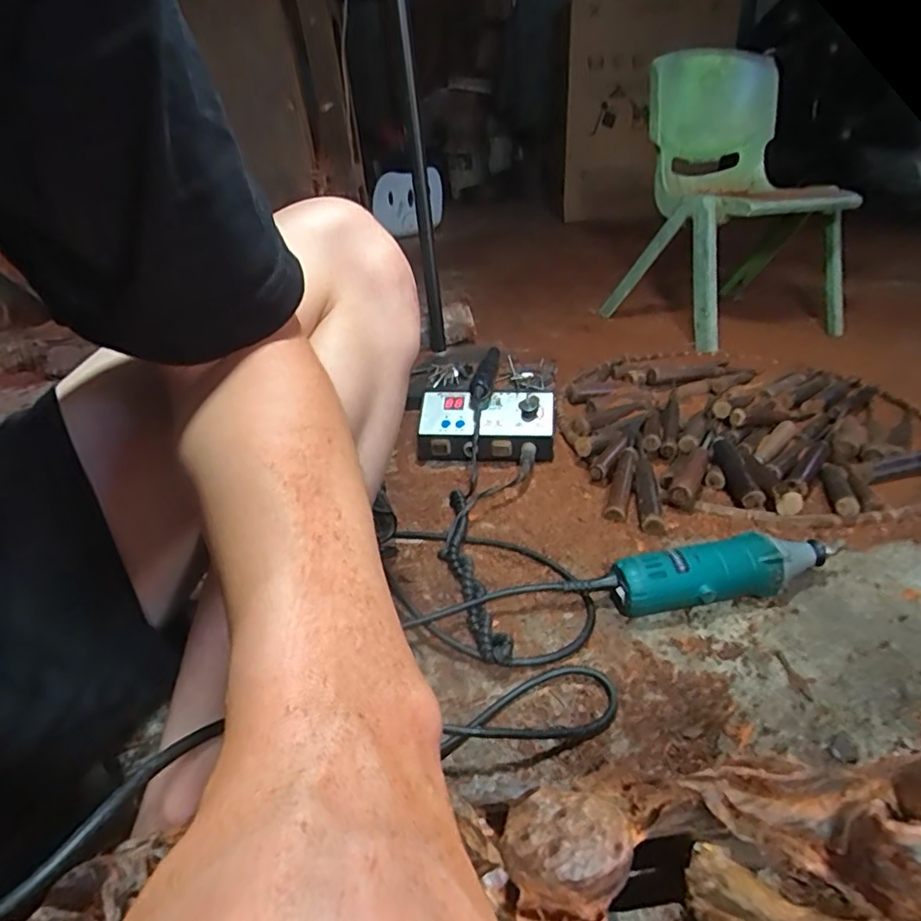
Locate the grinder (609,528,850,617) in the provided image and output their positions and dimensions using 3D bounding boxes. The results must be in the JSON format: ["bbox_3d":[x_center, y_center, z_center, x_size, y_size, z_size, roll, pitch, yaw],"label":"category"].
[{"bbox_3d":[0.239,0.102,0.517,0.206,0.053,0.050,-10,29,-8],"label":"grinder"}]

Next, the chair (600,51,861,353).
[{"bbox_3d":[0.555,-0.527,1.136,0.409,0.481,0.346,-16,31,-19],"label":"chair"}]

